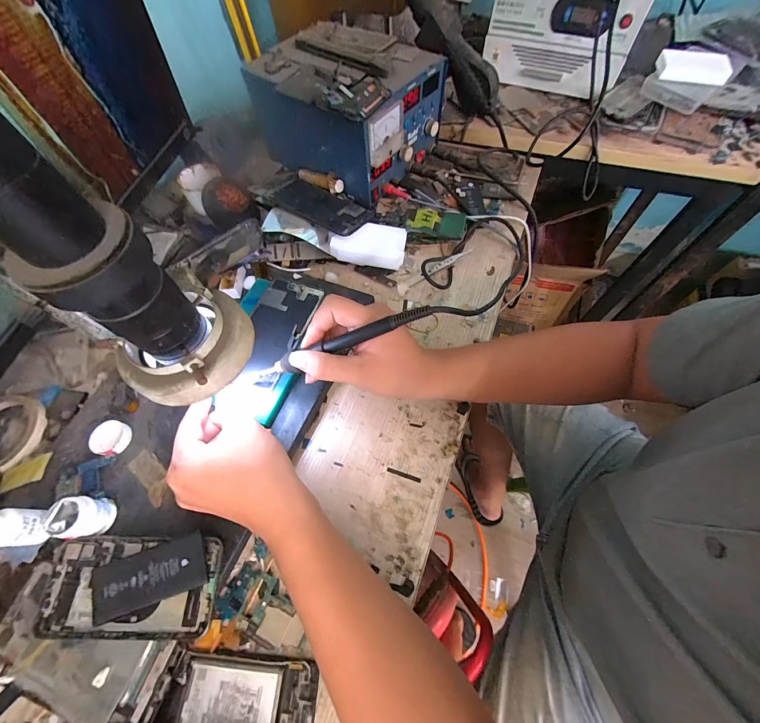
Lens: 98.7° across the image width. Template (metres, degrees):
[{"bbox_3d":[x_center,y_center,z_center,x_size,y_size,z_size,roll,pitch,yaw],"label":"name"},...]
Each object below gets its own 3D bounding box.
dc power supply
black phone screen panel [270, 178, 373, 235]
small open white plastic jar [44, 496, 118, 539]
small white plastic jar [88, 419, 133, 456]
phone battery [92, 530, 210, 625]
[{"bbox_3d":[-0.047,-0.384,0.488,0.230,0.123,0.193,36,71,19],"label":"dc power supply"},{"bbox_3d":[-0.086,-0.228,0.466,0.149,0.013,0.078,28,68,16],"label":"black phone screen panel"},{"bbox_3d":[-0.270,0.141,0.298,0.033,0.039,0.032,1,67,-2],"label":"small open white plastic jar"},{"bbox_3d":[-0.283,0.080,0.344,0.034,0.013,0.035,-1,63,3],"label":"small white plastic jar"},{"bbox_3d":[-0.201,0.186,0.284,0.098,0.006,0.043,-19,61,-5],"label":"phone battery"}]

